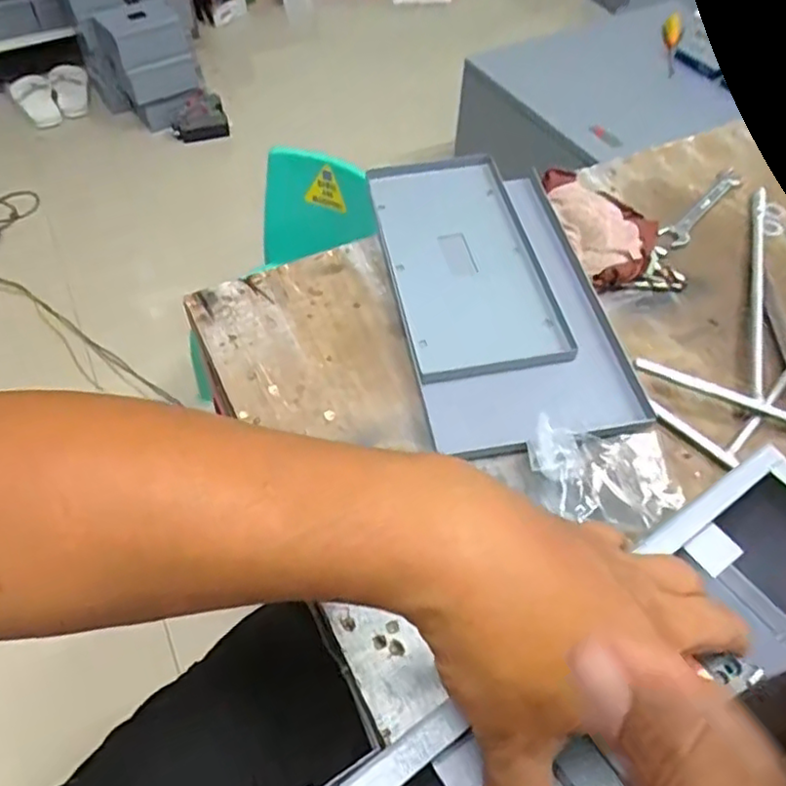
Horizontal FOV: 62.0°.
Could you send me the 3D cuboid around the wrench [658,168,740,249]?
[{"bbox_3d":[0.300,-0.180,0.628,0.024,0.009,0.144,37,58,25],"label":"wrench"}]

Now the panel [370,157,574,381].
[{"bbox_3d":[0.059,-0.117,0.558,0.123,0.016,0.246,-7,51,-9],"label":"panel"}]

